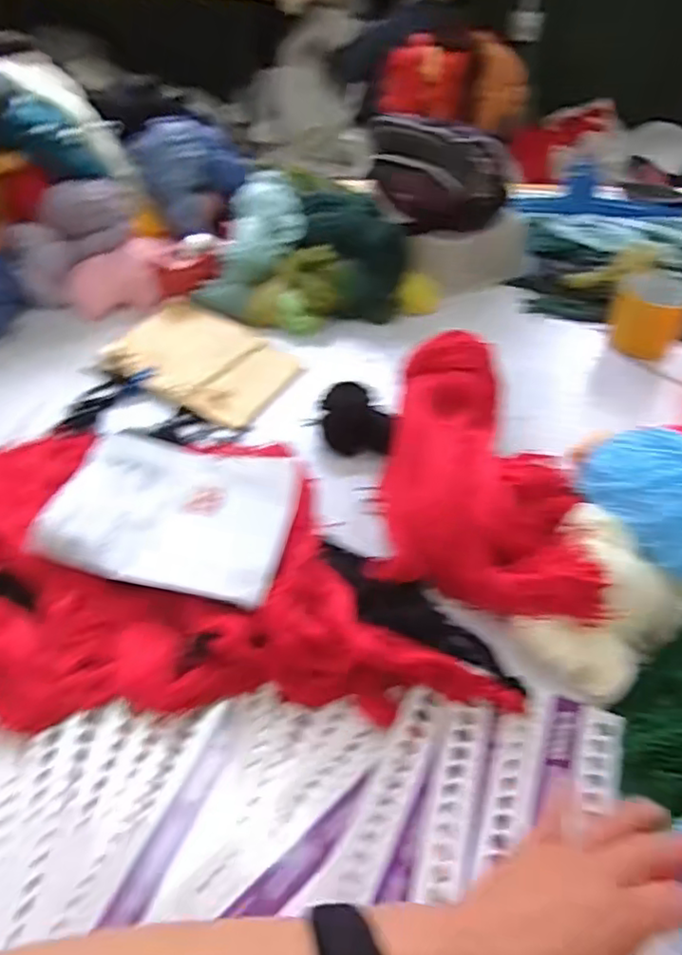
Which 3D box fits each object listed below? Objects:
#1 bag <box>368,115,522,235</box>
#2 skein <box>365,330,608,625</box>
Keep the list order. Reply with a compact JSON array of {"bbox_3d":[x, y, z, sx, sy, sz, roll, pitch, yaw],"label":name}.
[{"bbox_3d":[0.127,-0.412,0.882,0.201,0.119,0.092,21,50,15],"label":"bag"},{"bbox_3d":[0.145,-0.019,0.619,0.190,0.071,0.320,10,48,5],"label":"skein"}]

